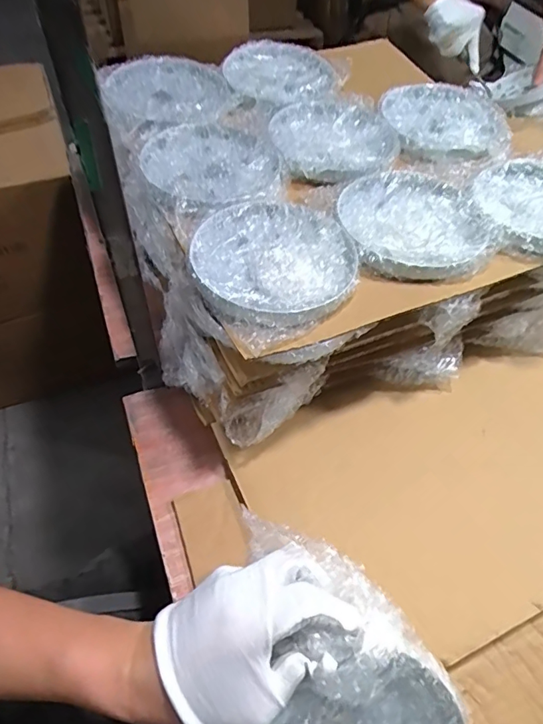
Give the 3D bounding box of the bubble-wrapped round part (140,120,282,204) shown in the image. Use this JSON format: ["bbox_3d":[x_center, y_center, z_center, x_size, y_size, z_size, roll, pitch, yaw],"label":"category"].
[{"bbox_3d":[-0.059,-0.197,0.464,0.129,0.016,0.135,2,55,-3],"label":"bubble-wrapped round part"}]

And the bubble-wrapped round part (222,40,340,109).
[{"bbox_3d":[0.011,-0.338,0.549,0.128,0.015,0.125,2,55,-3],"label":"bubble-wrapped round part"}]

